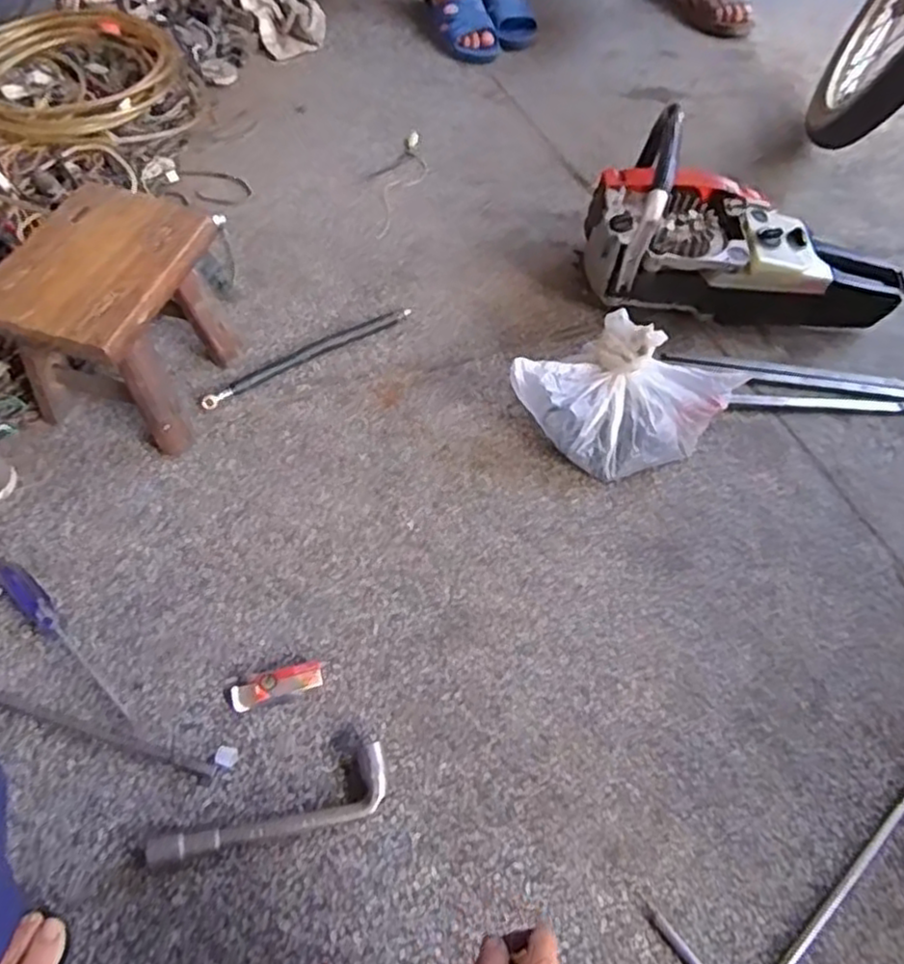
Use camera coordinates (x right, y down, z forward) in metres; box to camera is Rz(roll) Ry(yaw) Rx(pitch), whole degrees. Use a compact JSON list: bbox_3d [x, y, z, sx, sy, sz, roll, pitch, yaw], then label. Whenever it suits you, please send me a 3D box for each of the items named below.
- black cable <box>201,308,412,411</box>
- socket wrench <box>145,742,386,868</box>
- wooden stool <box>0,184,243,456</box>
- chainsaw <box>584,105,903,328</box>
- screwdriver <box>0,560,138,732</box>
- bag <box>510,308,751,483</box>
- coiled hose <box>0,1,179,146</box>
[{"bbox_3d":[-0.189,-0.169,0.932,0.299,0.018,0.028,-30,63,-22],"label":"black cable"},{"bbox_3d":[-0.158,0.297,0.619,0.212,0.030,0.051,-17,59,-15],"label":"socket wrench"},{"bbox_3d":[-0.375,-0.182,0.822,0.197,0.188,0.223,15,56,9],"label":"wooden stool"},{"bbox_3d":[0.398,-0.342,0.955,0.427,0.210,0.193,0,56,-4],"label":"chainsaw"},{"bbox_3d":[-0.391,0.155,0.710,0.242,0.023,0.031,37,61,19],"label":"screwdriver"},{"bbox_3d":[0.206,-0.100,0.850,0.229,0.124,0.161,-27,62,-20],"label":"bag"},{"bbox_3d":[-0.628,-0.664,1.138,0.353,0.048,0.387,-21,58,-15],"label":"coiled hose"}]

